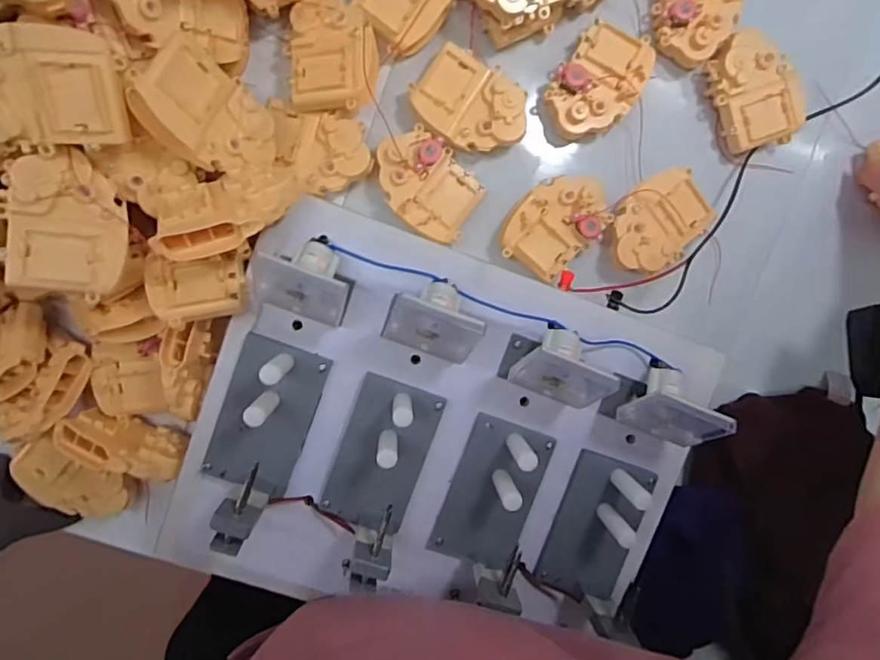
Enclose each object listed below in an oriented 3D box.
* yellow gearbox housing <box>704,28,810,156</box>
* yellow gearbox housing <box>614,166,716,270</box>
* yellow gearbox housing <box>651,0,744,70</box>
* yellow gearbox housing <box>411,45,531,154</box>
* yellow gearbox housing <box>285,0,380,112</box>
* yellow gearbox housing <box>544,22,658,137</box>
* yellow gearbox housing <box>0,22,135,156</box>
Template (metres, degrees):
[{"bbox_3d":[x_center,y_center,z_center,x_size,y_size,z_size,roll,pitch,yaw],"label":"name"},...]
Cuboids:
[{"bbox_3d":[0.280,-0.212,0.481,0.069,0.037,0.095,-15,97,-5],"label":"yellow gearbox housing"},{"bbox_3d":[0.198,-0.098,0.493,0.096,0.032,0.070,-36,98,-2],"label":"yellow gearbox housing"},{"bbox_3d":[0.223,-0.283,0.471,0.072,0.034,0.097,-8,96,-6],"label":"yellow gearbox housing"},{"bbox_3d":[0.026,-0.193,0.468,0.095,0.035,0.070,24,92,-8],"label":"yellow gearbox housing"},{"bbox_3d":[-0.087,-0.224,0.431,0.069,0.024,0.089,-9,96,-6],"label":"yellow gearbox housing"},{"bbox_3d":[0.140,-0.217,0.473,0.073,0.033,0.116,42,89,-8],"label":"yellow gearbox housing"},{"bbox_3d":[-0.251,-0.148,0.338,0.100,0.038,0.068,-8,96,-6],"label":"yellow gearbox housing"}]

